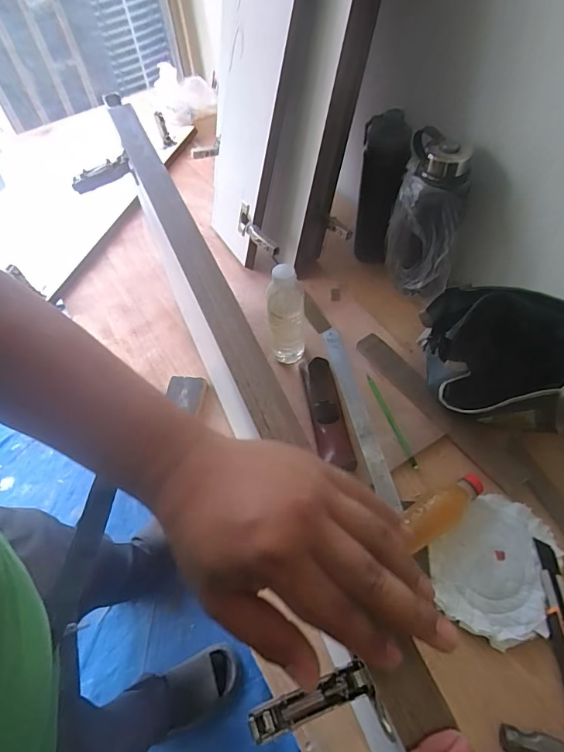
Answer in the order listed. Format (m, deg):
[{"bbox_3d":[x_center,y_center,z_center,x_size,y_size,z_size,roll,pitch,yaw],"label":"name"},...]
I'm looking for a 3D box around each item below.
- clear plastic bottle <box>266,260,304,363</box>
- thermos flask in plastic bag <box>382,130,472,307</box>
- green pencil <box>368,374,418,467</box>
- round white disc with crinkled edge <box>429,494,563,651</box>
[{"bbox_3d":[0.007,-0.088,0.688,0.053,0.186,0.050,0,57,3],"label":"clear plastic bottle"},{"bbox_3d":[0.234,-0.249,0.728,0.113,0.251,0.104,14,59,12],"label":"thermos flask in plastic bag"},{"bbox_3d":[0.167,0.067,0.682,0.011,0.006,0.162,-17,58,-8],"label":"green pencil"},{"bbox_3d":[0.269,0.238,0.567,0.138,0.016,0.174,24,61,17],"label":"round white disc with crinkled edge"}]

